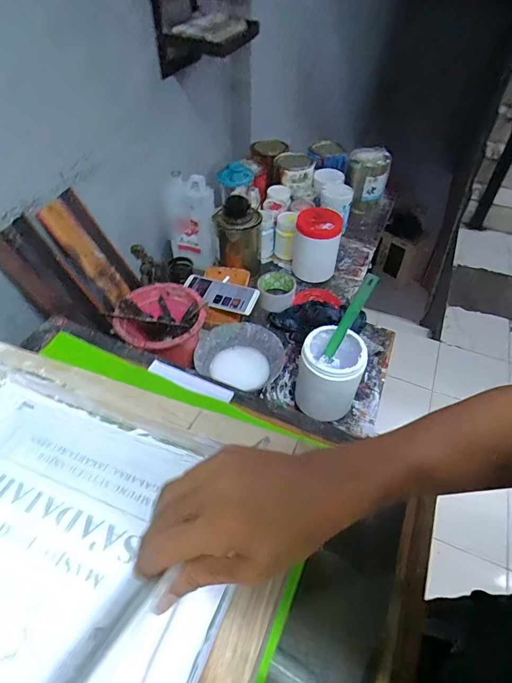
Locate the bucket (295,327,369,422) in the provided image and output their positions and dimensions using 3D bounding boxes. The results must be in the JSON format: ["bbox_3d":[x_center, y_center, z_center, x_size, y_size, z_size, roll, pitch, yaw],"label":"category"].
[{"bbox_3d":[0.121,0.055,0.654,0.093,0.134,0.086,1,48,-1],"label":"bucket"}]

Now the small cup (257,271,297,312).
[{"bbox_3d":[0.048,-0.106,0.872,0.084,0.060,0.083,1,48,-1],"label":"small cup"}]

